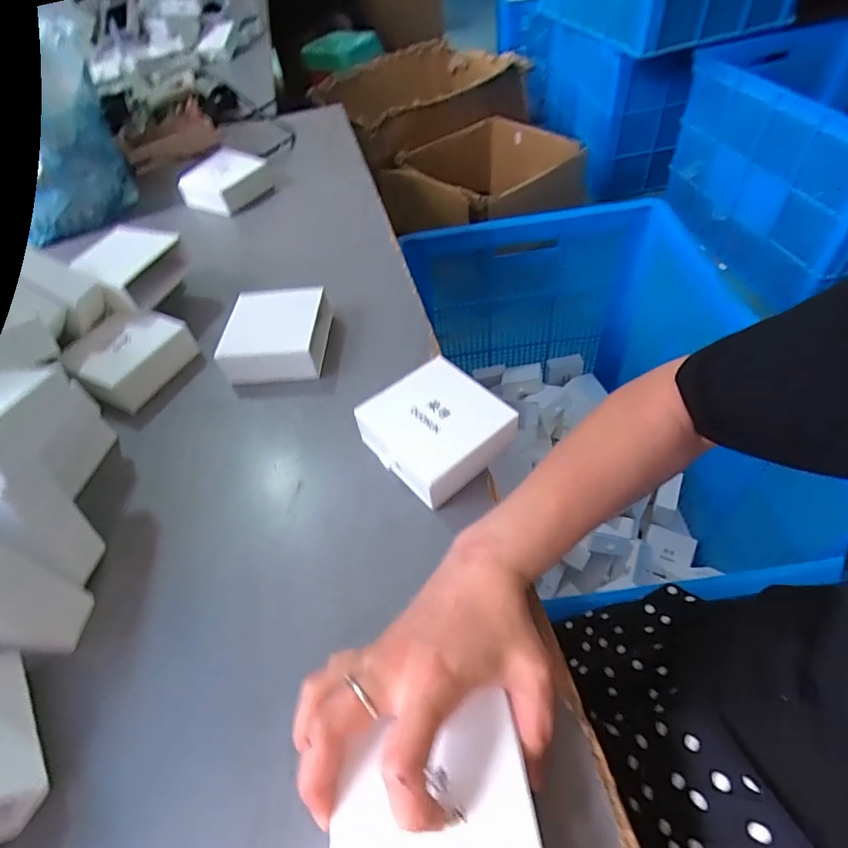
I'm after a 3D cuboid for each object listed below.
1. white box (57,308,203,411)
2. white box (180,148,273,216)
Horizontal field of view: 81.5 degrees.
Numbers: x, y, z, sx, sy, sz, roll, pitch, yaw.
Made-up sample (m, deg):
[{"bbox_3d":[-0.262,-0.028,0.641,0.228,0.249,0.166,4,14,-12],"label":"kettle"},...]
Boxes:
[{"bbox_3d":[-0.288,-0.064,0.485,0.090,0.040,0.099,20,56,22],"label":"white box"},{"bbox_3d":[-0.284,-0.358,0.716,0.103,0.033,0.112,18,55,21],"label":"white box"}]

